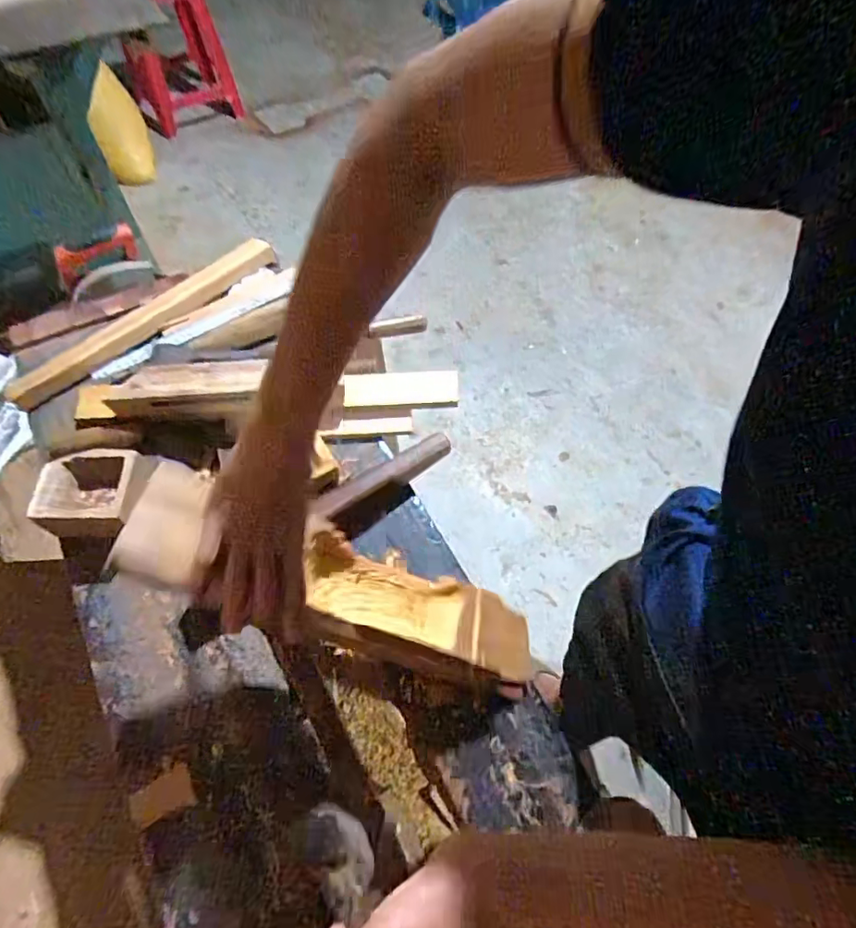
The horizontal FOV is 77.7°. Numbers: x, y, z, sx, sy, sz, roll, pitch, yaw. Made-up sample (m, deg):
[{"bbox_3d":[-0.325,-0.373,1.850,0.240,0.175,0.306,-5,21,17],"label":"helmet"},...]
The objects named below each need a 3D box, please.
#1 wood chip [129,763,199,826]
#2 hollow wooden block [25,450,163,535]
[{"bbox_3d":[-0.247,0.310,0.494,0.051,0.010,0.037,-27,66,-16],"label":"wood chip"},{"bbox_3d":[-0.378,0.030,0.611,0.103,0.056,0.106,-1,61,-3],"label":"hollow wooden block"}]

